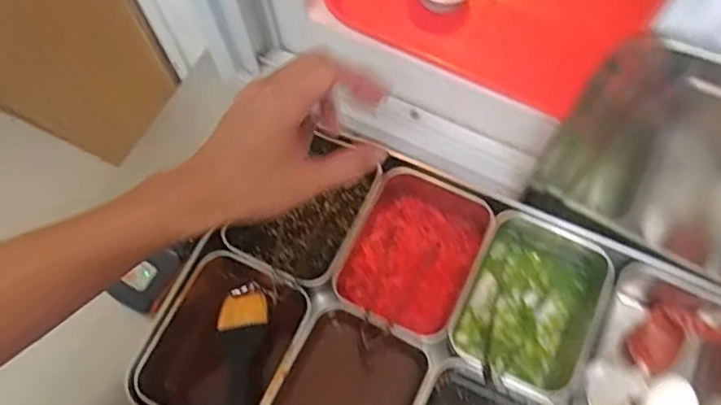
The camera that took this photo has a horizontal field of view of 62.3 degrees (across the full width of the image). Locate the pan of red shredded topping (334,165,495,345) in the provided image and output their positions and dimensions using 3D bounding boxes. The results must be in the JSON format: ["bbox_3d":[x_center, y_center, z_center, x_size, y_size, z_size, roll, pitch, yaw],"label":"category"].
[{"bbox_3d":[0.047,0.046,0.530,0.105,0.060,0.141,25,72,11],"label":"pan of red shredded topping"}]

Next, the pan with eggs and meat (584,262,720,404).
[{"bbox_3d":[0.250,0.129,0.489,0.113,0.073,0.147,27,72,11],"label":"pan with eggs and meat"}]

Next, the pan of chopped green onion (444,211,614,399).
[{"bbox_3d":[0.146,0.090,0.514,0.107,0.061,0.140,24,72,10],"label":"pan of chopped green onion"}]

